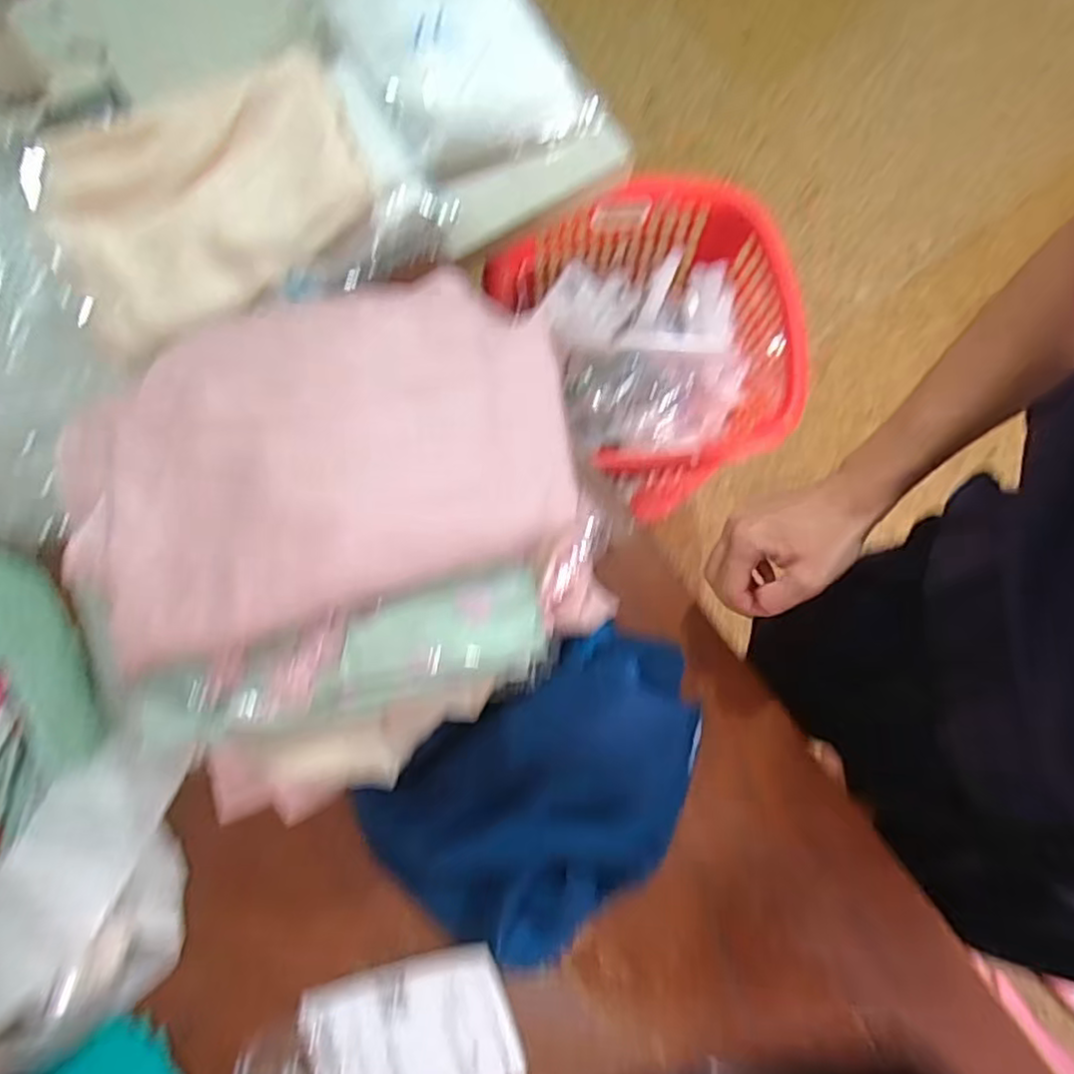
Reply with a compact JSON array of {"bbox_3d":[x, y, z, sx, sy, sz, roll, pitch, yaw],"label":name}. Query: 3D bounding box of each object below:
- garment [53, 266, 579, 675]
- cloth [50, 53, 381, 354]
[{"bbox_3d":[-0.132,-0.054,0.418,0.318,0.031,0.206,-14,77,-5],"label":"garment"},{"bbox_3d":[-0.288,-0.303,0.593,0.272,0.040,0.205,-27,78,-8],"label":"cloth"}]

